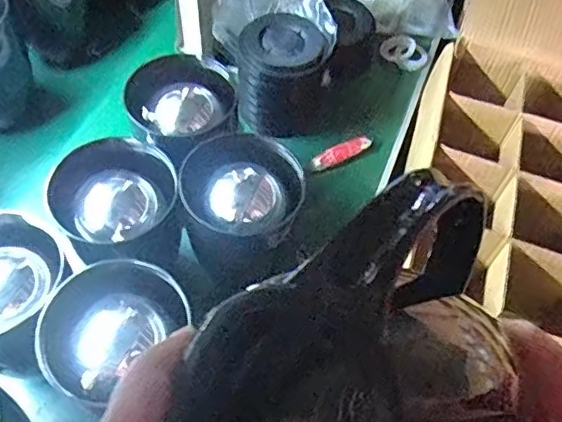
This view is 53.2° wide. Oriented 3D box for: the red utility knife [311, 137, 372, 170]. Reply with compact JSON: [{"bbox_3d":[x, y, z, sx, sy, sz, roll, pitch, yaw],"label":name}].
[{"bbox_3d":[0.095,-0.088,0.849,0.101,0.020,0.022,-23,60,-19],"label":"red utility knife"}]

